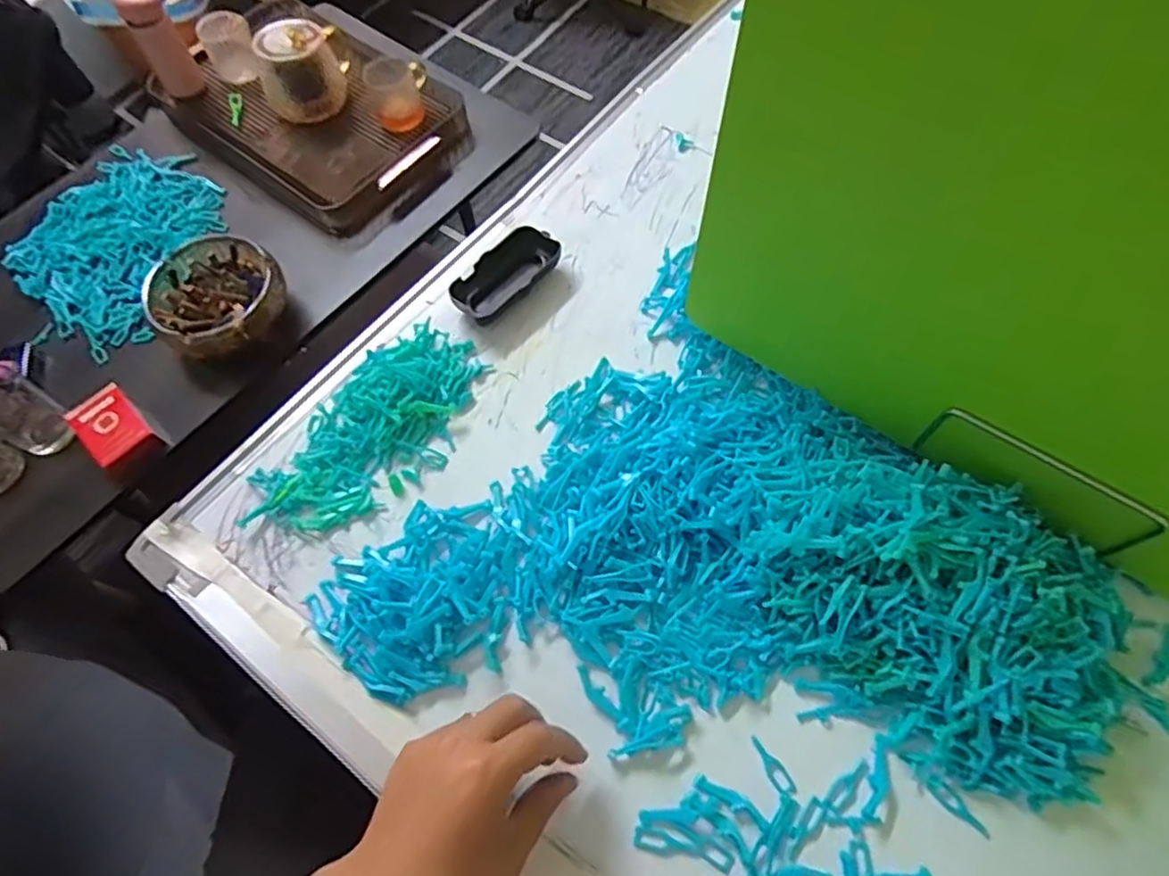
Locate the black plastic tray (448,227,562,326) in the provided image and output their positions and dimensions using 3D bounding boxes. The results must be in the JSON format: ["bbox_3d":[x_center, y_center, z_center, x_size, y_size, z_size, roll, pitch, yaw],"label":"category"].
[{"bbox_3d":[-0.072,-0.150,0.620,0.053,0.023,0.107,37,69,19],"label":"black plastic tray"}]

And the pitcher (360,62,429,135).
[{"bbox_3d":[-0.234,-0.427,0.829,0.070,0.056,0.059,5,65,5],"label":"pitcher"}]

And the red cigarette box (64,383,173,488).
[{"bbox_3d":[-0.485,-0.008,0.694,0.101,0.029,0.063,37,72,18],"label":"red cigarette box"}]

